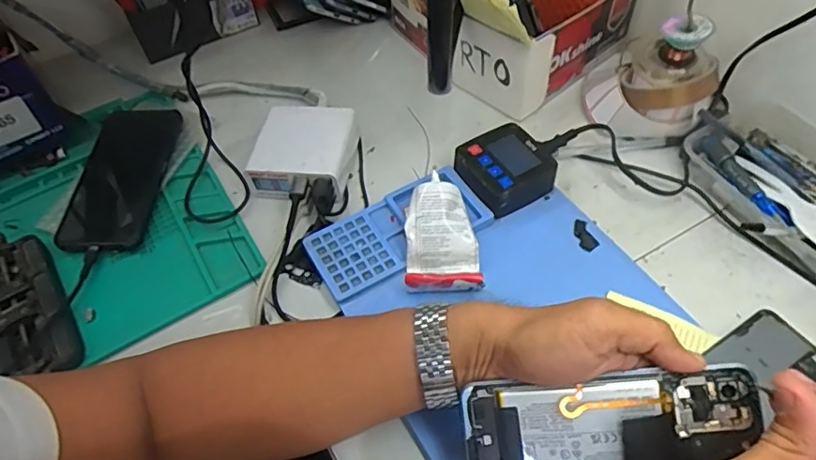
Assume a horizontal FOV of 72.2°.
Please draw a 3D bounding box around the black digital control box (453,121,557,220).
[{"bbox_3d":[0.085,-0.055,0.504,0.074,0.033,0.075,-24,55,-13],"label":"black digital control box"}]

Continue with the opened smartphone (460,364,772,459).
[{"bbox_3d":[0.112,0.122,0.315,0.159,0.014,0.070,-9,86,11],"label":"opened smartphone"}]

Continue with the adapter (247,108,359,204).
[{"bbox_3d":[-0.099,-0.069,0.533,0.085,0.051,0.097,6,54,10],"label":"adapter"}]

